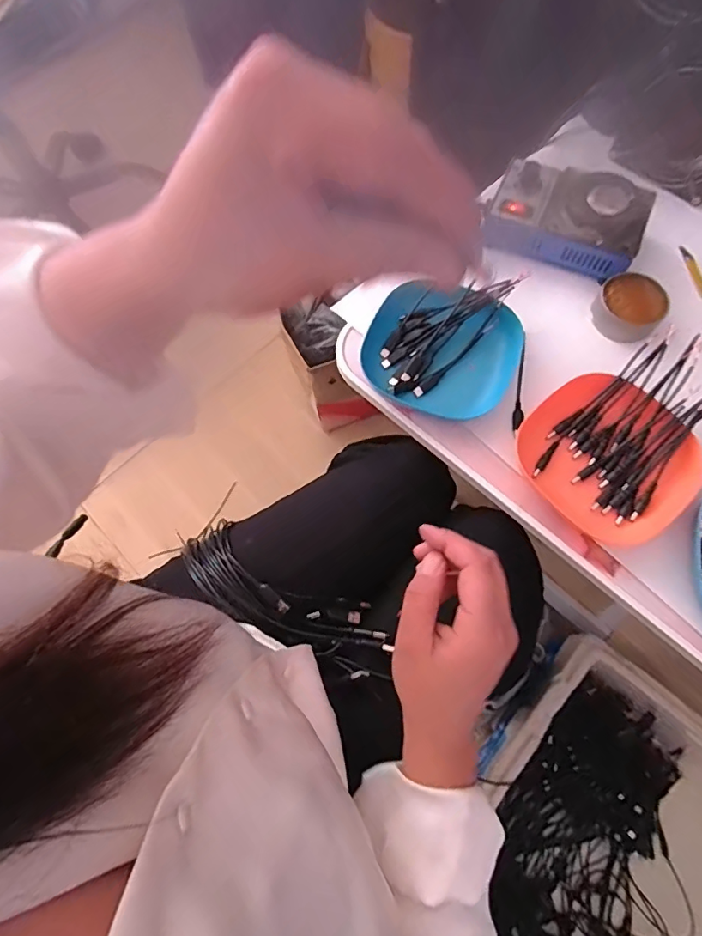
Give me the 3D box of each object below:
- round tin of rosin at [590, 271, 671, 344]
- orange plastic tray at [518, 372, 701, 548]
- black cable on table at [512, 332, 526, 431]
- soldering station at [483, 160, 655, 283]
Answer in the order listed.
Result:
[{"bbox_3d":[0.272,-0.156,0.496,0.061,0.028,0.062,-1,70,2],"label":"round tin of rosin"},{"bbox_3d":[0.224,-0.008,0.443,0.123,0.033,0.138,-39,73,-11],"label":"orange plastic tray"},{"bbox_3d":[0.162,-0.081,0.481,0.010,0.007,0.094,7,82,5],"label":"black cable on table"},{"bbox_3d":[0.217,-0.254,0.514,0.144,0.054,0.101,22,72,10],"label":"soldering station"}]

